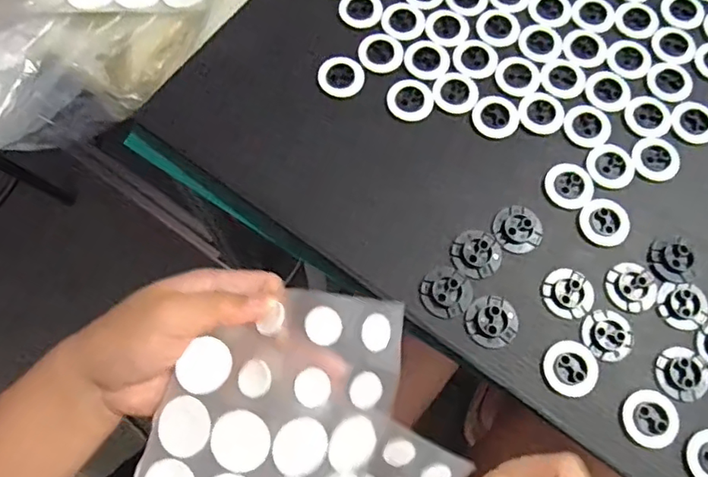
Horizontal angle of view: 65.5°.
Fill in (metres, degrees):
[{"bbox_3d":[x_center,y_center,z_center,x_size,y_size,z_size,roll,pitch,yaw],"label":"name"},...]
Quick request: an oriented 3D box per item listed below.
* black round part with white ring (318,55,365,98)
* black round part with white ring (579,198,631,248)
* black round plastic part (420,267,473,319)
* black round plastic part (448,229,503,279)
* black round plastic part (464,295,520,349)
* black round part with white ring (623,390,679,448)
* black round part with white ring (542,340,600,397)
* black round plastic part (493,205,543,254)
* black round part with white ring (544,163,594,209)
[{"bbox_3d":[-0.008,-0.101,0.343,0.028,0.004,0.027,1,74,-2],"label":"black round part with white ring"},{"bbox_3d":[0.145,-0.010,0.317,0.027,0.004,0.028,1,74,-2],"label":"black round part with white ring"},{"bbox_3d":[0.051,0.029,0.303,0.027,0.004,0.027,1,74,-2],"label":"black round plastic part"},{"bbox_3d":[0.070,0.008,0.310,0.028,0.004,0.027,1,74,-2],"label":"black round plastic part"},{"bbox_3d":[0.076,0.045,0.300,0.028,0.004,0.028,1,74,-2],"label":"black round plastic part"},{"bbox_3d":[0.155,0.094,0.286,0.029,0.004,0.029,1,74,-2],"label":"black round part with white ring"},{"bbox_3d":[0.116,0.069,0.293,0.029,0.004,0.028,1,74,-2],"label":"black round part with white ring"},{"bbox_3d":[0.095,-0.006,0.315,0.027,0.004,0.028,1,74,-2],"label":"black round plastic part"},{"bbox_3d":[0.127,-0.032,0.324,0.028,0.004,0.028,1,74,-2],"label":"black round part with white ring"}]

